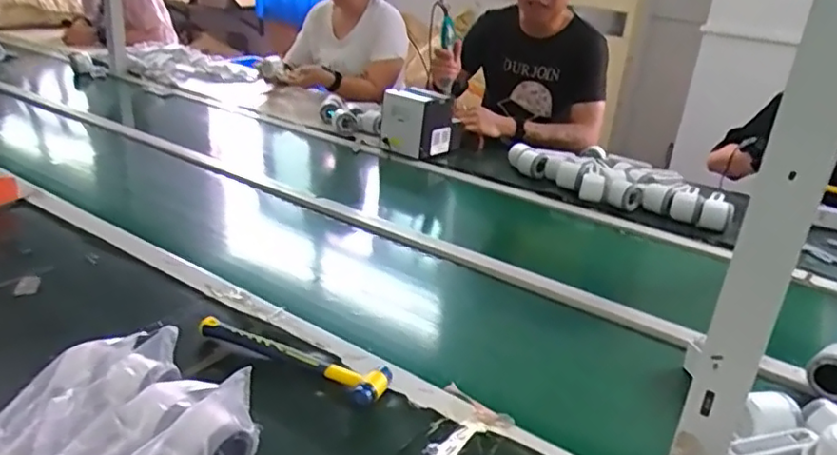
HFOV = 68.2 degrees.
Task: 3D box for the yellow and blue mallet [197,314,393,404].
[{"bbox_3d":[-0.145,0.145,0.729,0.240,0.025,0.060,16,26,24],"label":"yellow and blue mallet"}]

